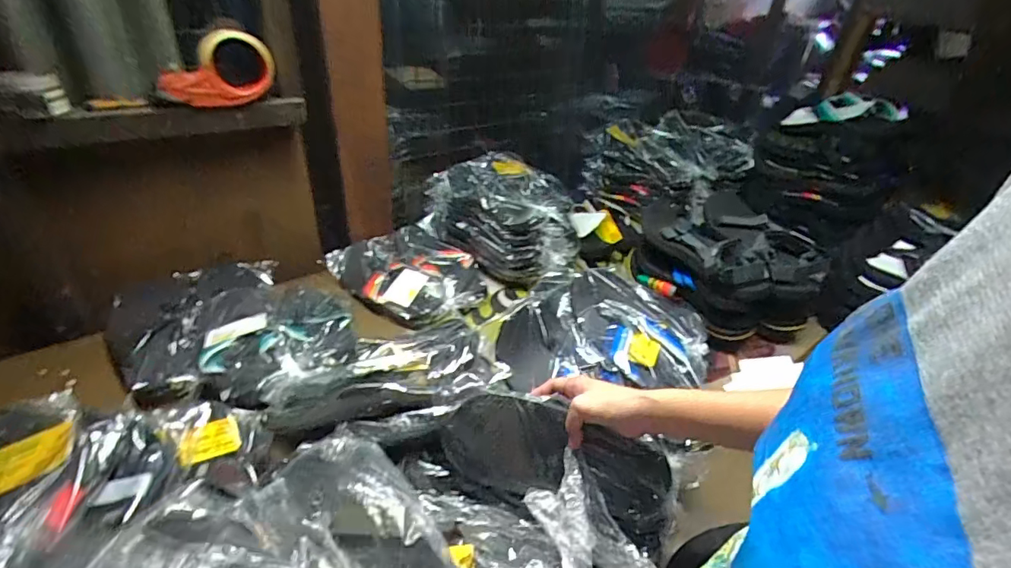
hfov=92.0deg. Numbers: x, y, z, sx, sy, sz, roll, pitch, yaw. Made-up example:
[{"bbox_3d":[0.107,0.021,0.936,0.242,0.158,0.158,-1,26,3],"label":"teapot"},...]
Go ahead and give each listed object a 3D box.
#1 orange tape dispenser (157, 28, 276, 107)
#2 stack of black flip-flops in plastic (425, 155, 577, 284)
[{"bbox_3d":[-0.429,-0.324,0.728,0.150,0.099,0.073,-7,37,-16],"label":"orange tape dispenser"},{"bbox_3d":[0.004,-0.144,1.033,0.241,0.140,0.292,-21,43,-31],"label":"stack of black flip-flops in plastic"}]

